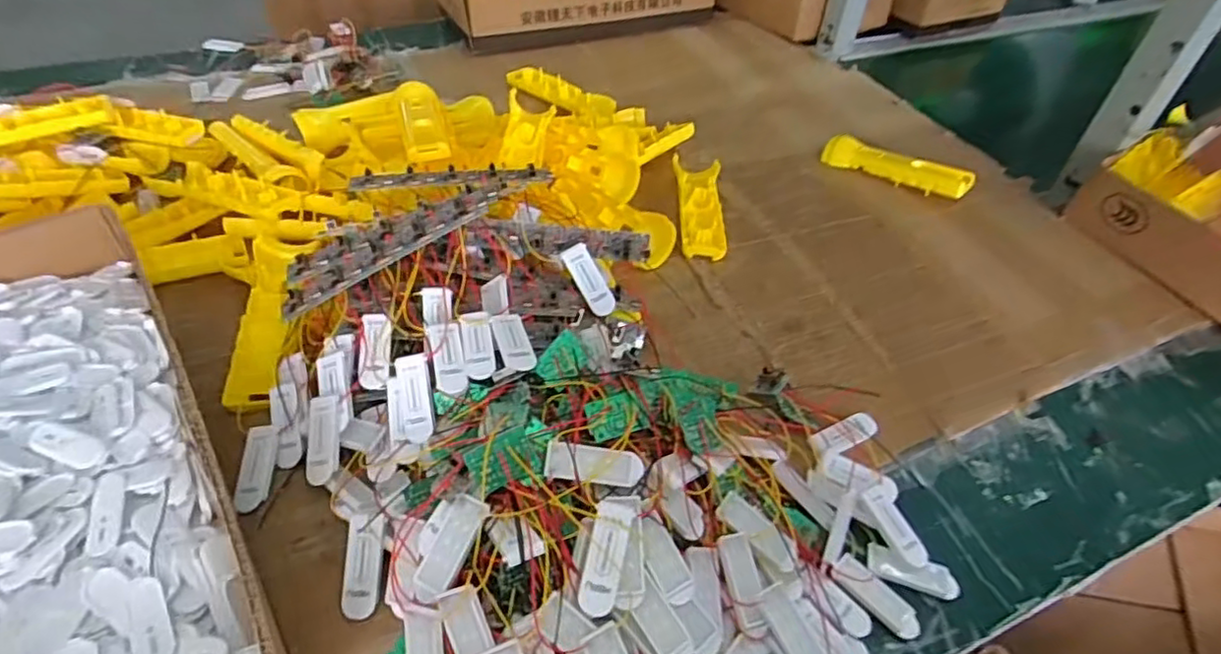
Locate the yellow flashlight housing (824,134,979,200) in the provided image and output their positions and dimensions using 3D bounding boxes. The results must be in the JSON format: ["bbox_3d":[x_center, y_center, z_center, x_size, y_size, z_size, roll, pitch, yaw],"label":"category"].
[{"bbox_3d":[0.328,-0.185,0.747,0.167,0.027,0.033,29,52,33],"label":"yellow flashlight housing"}]

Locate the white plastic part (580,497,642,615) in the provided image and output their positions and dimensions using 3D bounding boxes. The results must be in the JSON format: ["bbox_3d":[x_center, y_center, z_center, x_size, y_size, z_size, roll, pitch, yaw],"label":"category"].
[{"bbox_3d":[-0.001,0.121,0.347,0.021,0.008,0.062,14,66,5],"label":"white plastic part"}]

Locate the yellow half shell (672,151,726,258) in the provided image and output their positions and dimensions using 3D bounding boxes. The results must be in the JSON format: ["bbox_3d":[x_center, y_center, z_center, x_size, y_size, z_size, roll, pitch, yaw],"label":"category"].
[{"bbox_3d":[0.094,-0.127,0.666,0.047,0.016,0.153,3,45,-2],"label":"yellow half shell"}]

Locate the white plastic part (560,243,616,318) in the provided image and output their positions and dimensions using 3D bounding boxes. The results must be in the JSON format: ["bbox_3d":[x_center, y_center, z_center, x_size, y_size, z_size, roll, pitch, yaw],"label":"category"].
[{"bbox_3d":[-0.016,-0.036,0.499,0.021,0.006,0.057,-30,96,-10],"label":"white plastic part"}]

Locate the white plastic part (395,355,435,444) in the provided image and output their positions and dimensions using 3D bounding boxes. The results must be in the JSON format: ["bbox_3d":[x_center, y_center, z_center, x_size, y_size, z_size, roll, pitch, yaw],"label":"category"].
[{"bbox_3d":[-0.128,0.047,0.425,0.021,0.009,0.056,-8,80,-14],"label":"white plastic part"}]

